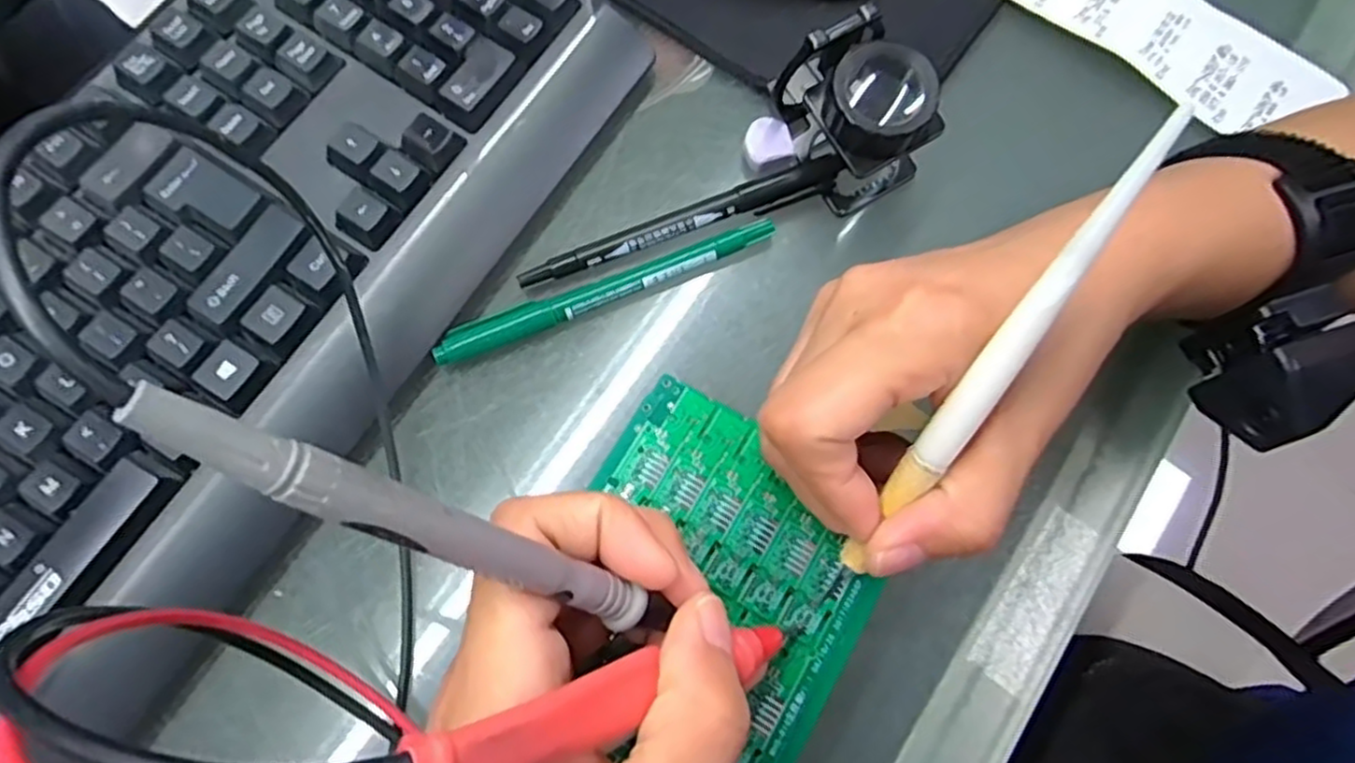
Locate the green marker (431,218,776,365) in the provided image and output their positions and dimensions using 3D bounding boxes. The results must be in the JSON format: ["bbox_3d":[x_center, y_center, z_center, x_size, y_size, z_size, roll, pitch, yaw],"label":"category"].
[{"bbox_3d":[-0.027,-0.036,0.283,0.137,0.010,0.013,-21,75,-7],"label":"green marker"}]

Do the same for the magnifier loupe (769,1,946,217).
[{"bbox_3d":[0.070,-0.105,0.280,0.045,0.057,0.061,-40,78,-12],"label":"magnifier loupe"}]

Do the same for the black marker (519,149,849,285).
[{"bbox_3d":[0.003,-0.067,0.292,0.139,0.012,0.015,-22,75,-7],"label":"black marker"}]

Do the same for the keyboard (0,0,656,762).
[{"bbox_3d":[-0.188,-0.010,0.256,0.156,0.041,0.434,31,75,8],"label":"keyboard"}]

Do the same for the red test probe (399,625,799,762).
[{"bbox_3d":[-0.010,0.066,0.154,0.010,0.142,0.013,-26,71,34],"label":"red test probe"}]

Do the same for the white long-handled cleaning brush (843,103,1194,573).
[{"bbox_3d":[0.077,-0.001,0.175,0.009,0.004,0.131,32,116,8],"label":"white long-handled cleaning brush"}]

